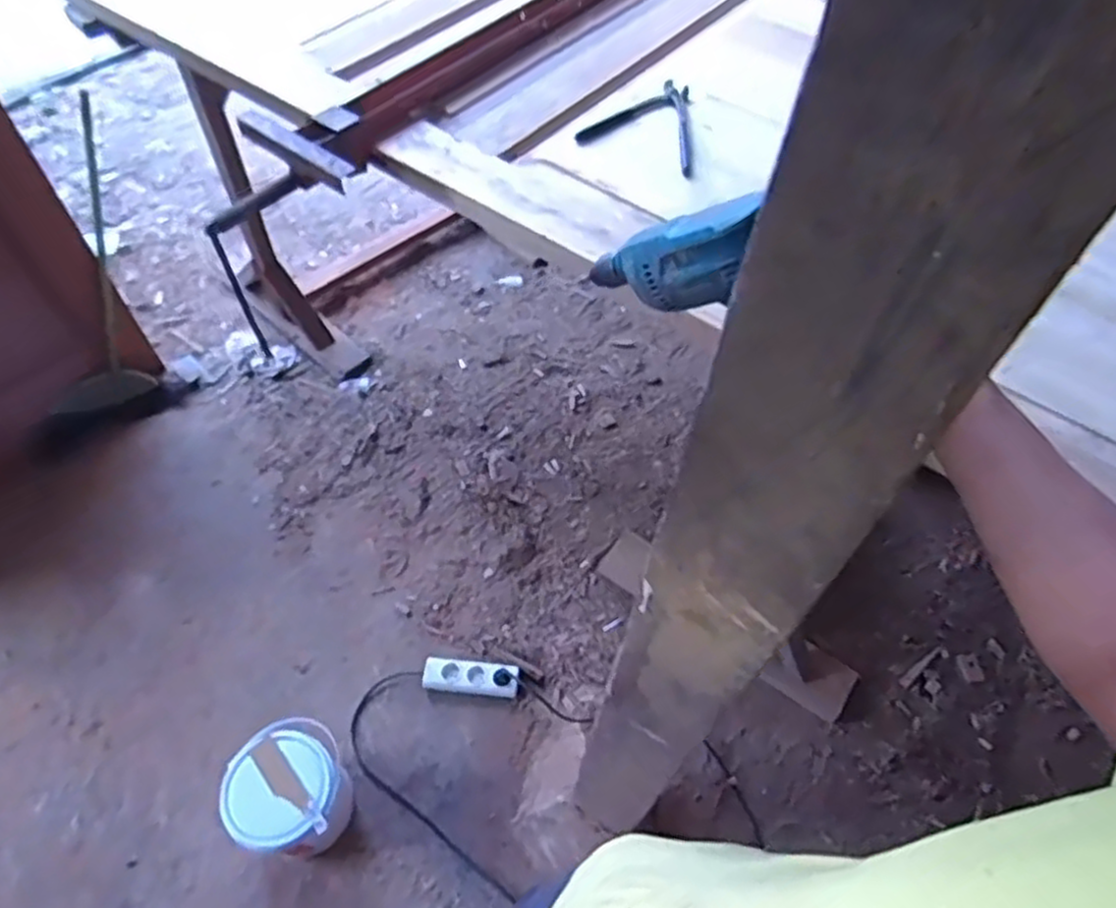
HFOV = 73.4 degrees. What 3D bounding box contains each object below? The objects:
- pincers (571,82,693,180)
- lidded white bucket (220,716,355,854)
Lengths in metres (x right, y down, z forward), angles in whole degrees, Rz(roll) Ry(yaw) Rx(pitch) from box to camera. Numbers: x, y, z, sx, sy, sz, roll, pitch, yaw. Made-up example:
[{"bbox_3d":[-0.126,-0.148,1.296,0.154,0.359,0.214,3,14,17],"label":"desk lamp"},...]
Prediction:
[{"bbox_3d":[0.147,-0.493,1.112,0.172,0.041,0.200,23,53,12],"label":"pincers"},{"bbox_3d":[-0.469,0.597,1.316,0.189,0.199,0.190,2,55,-3],"label":"lidded white bucket"}]

